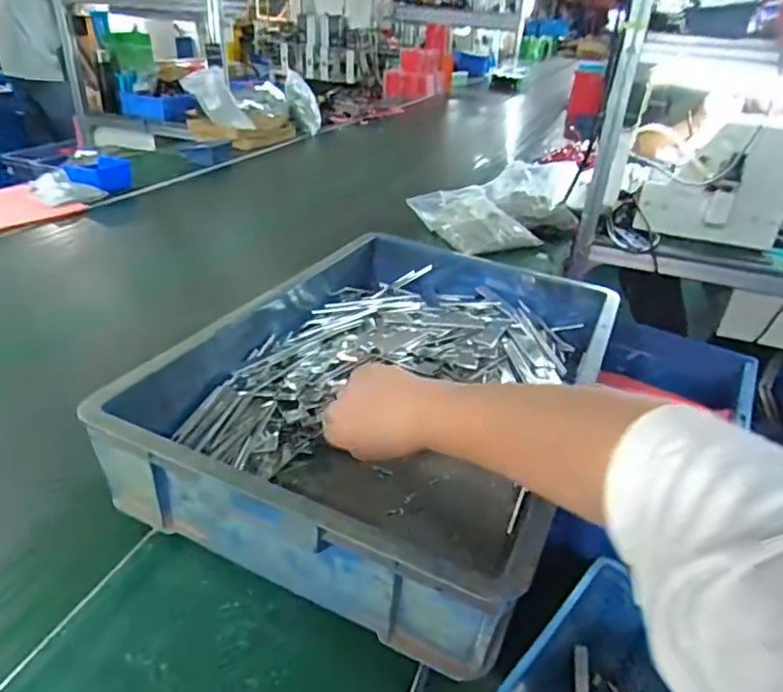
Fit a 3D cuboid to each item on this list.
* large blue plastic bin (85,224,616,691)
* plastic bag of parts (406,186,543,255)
[{"bbox_3d":[0.017,0.028,0.710,0.423,0.131,0.611,18,34,20],"label":"large blue plastic bin"},{"bbox_3d":[0.196,-0.307,1.379,0.215,0.065,0.273,-11,34,-24],"label":"plastic bag of parts"}]

